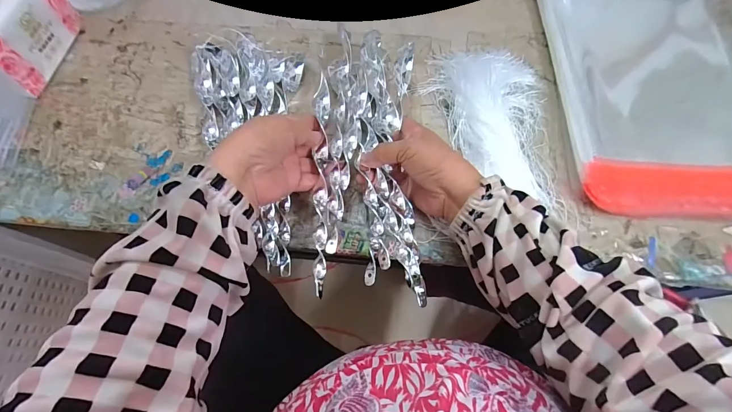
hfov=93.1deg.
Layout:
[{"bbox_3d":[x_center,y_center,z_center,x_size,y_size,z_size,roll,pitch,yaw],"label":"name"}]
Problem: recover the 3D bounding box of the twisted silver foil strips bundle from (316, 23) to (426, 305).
[{"bbox_3d":[0.002,-0.068,0.382,0.107,0.042,0.333,-2,62,-1],"label":"twisted silver foil strips bundle"}]

